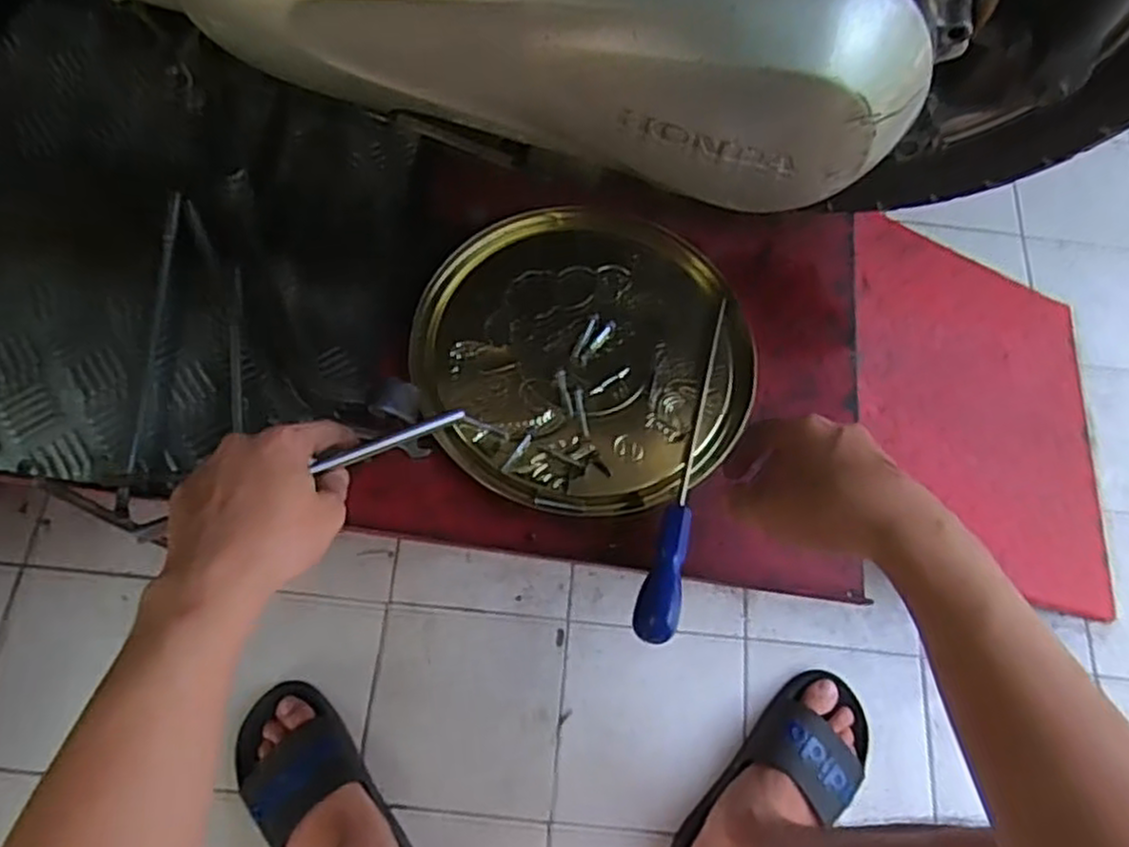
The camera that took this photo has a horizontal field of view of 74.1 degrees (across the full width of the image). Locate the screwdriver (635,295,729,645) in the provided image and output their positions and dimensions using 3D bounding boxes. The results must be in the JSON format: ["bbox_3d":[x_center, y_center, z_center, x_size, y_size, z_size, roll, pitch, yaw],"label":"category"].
[{"bbox_3d":[0.095,0.023,0.544,0.025,0.030,0.272,17,68,4],"label":"screwdriver"}]

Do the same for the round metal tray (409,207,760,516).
[{"bbox_3d":[0.014,-0.057,0.584,0.260,0.021,0.244,1,67,-3],"label":"round metal tray"}]

